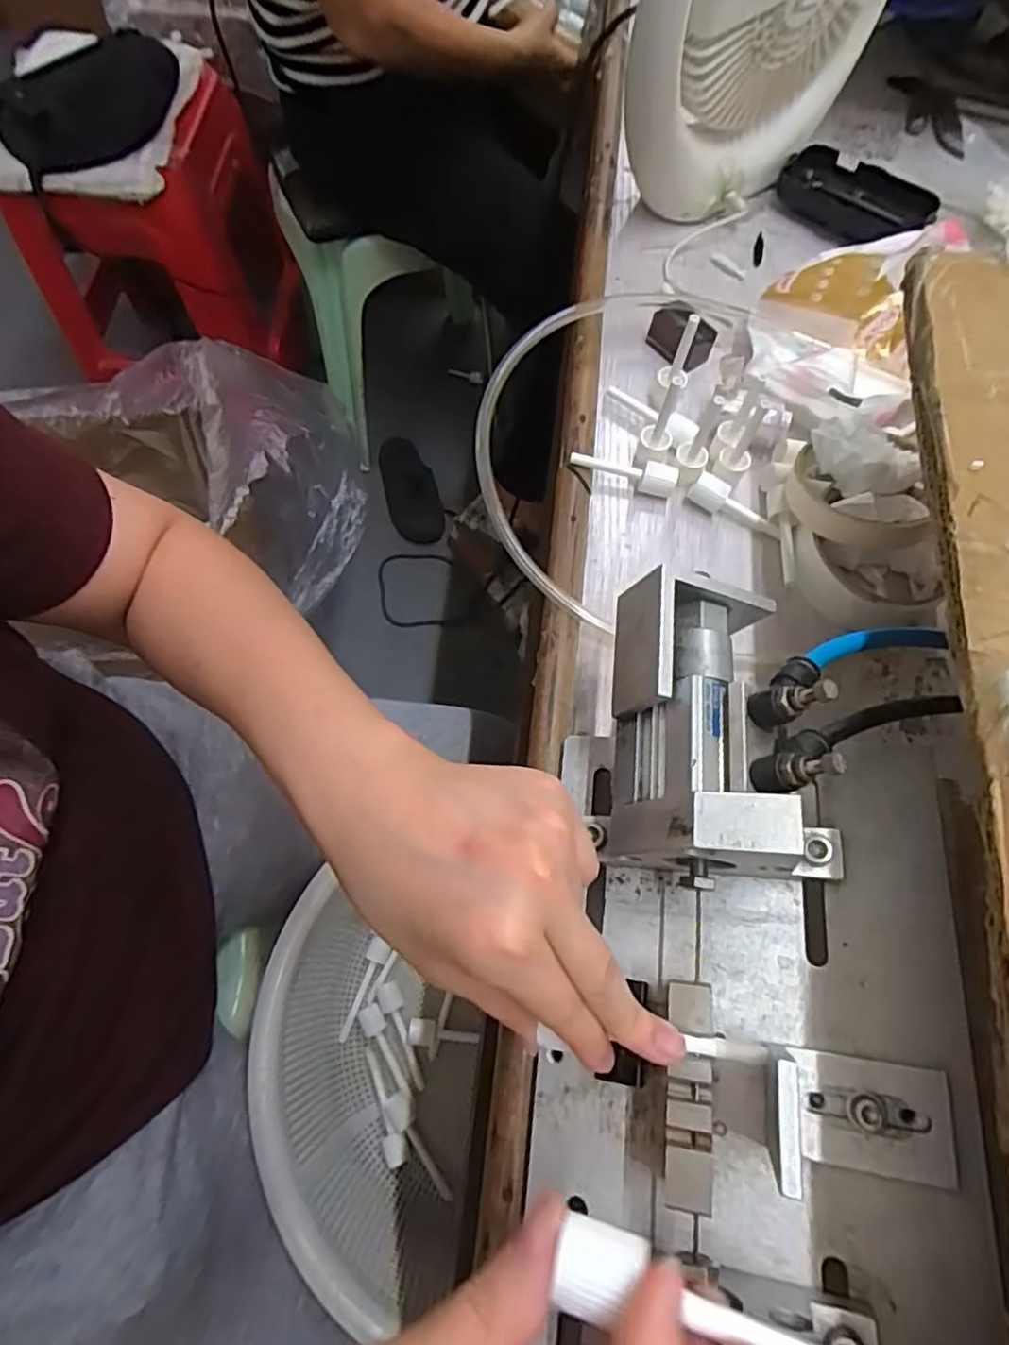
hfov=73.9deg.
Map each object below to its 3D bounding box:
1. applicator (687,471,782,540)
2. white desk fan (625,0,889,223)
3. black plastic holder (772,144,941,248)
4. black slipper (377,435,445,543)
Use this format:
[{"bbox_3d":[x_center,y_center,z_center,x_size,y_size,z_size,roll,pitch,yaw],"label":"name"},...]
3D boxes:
[{"bbox_3d":[0.139,-0.099,0.400,0.059,0.015,0.013,28,70,10],"label":"applicator"},{"bbox_3d":[0.155,-0.415,0.415,0.176,0.199,0.082,-36,73,-15],"label":"white desk fan"},{"bbox_3d":[0.257,-0.349,0.495,0.109,0.028,0.049,25,69,8],"label":"black plastic holder"},{"bbox_3d":[-0.173,-0.336,1.231,0.092,0.033,0.215,-15,69,-8],"label":"black slipper"}]

